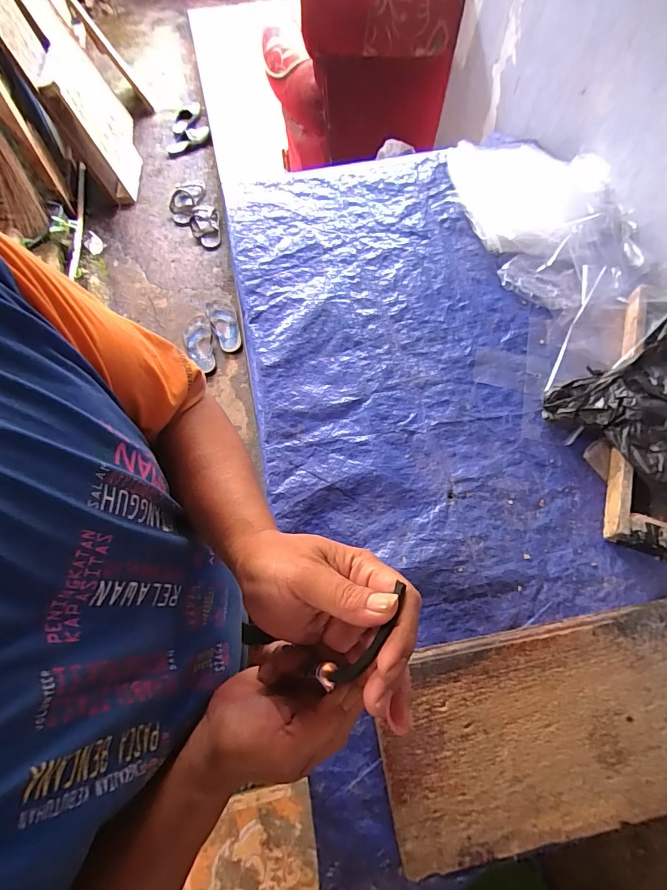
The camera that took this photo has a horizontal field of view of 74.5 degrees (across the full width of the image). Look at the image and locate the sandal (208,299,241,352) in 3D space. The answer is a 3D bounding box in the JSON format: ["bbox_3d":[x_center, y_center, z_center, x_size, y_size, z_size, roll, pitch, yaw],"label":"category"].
[{"bbox_3d":[-0.425,-0.470,1.725,0.103,0.035,0.253,-18,68,-9],"label":"sandal"}]

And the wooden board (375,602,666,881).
[{"bbox_3d":[0.286,0.281,0.464,0.476,0.034,0.177,-9,67,-6],"label":"wooden board"}]

